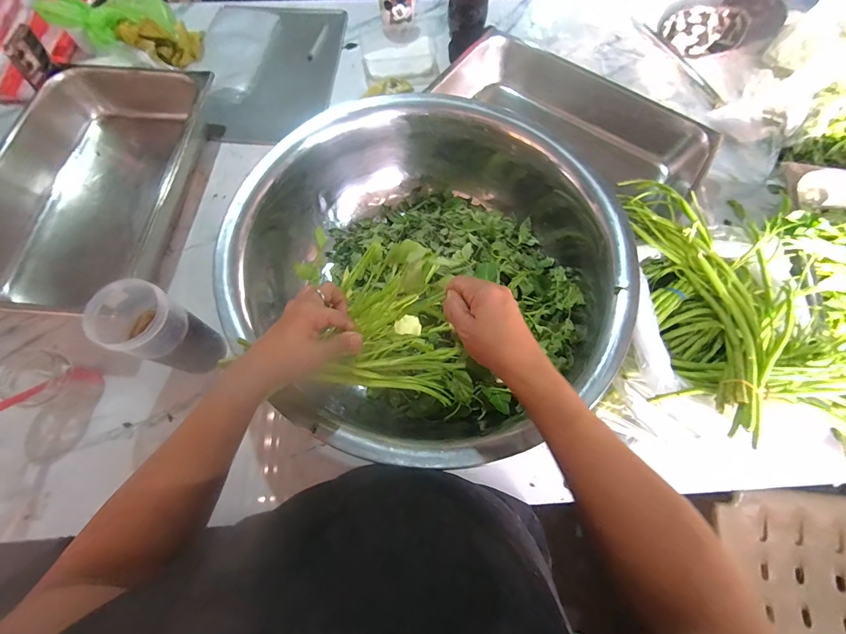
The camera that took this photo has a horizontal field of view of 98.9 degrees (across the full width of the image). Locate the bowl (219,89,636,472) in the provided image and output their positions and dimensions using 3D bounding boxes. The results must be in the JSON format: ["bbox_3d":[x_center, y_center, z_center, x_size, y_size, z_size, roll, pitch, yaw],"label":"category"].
[{"bbox_3d":[0.007,-0.069,0.563,0.505,0.169,0.528,0,69,0],"label":"bowl"}]

